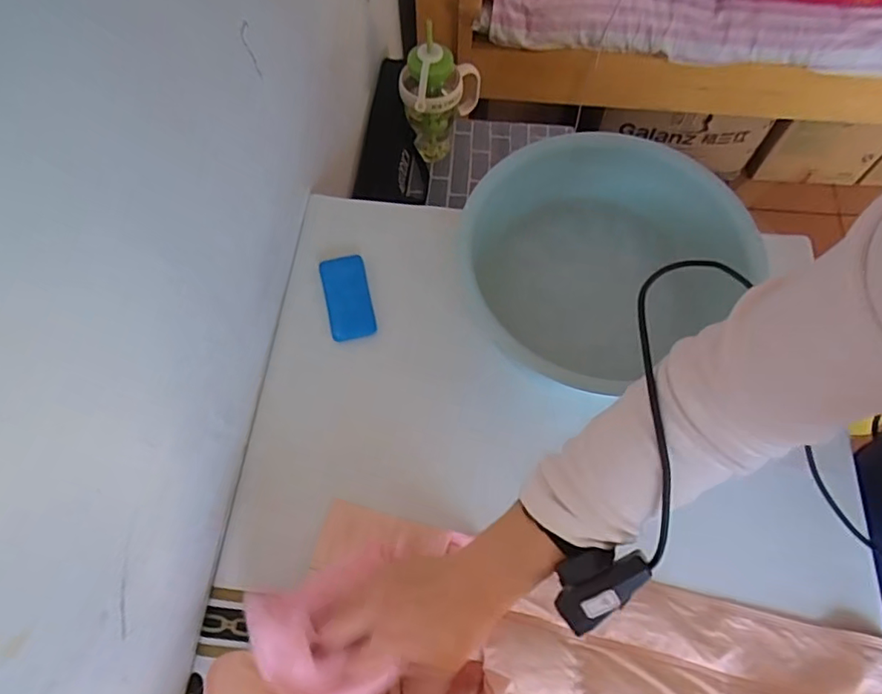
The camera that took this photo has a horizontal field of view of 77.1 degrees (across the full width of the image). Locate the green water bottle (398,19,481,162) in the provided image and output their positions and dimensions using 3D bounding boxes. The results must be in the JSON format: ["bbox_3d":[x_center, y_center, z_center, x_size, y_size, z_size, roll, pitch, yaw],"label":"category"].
[{"bbox_3d":[-0.001,-0.425,0.985,0.131,0.218,0.109,4,66,2],"label":"green water bottle"}]

